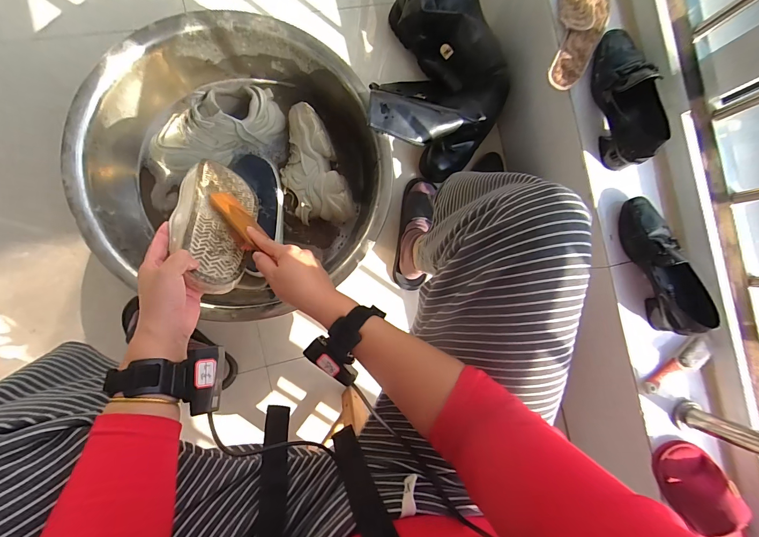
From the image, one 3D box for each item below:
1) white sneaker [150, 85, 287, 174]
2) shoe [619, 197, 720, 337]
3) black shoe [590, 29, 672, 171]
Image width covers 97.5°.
[{"bbox_3d":[-0.333,-0.277,0.672,0.267,0.099,0.125,-10,89,-8],"label":"white sneaker"},{"bbox_3d":[0.518,-0.009,0.608,0.090,0.079,0.252,-19,91,-8],"label":"shoe"},{"bbox_3d":[0.458,-0.320,0.608,0.096,0.078,0.258,-7,89,-8],"label":"black shoe"}]

